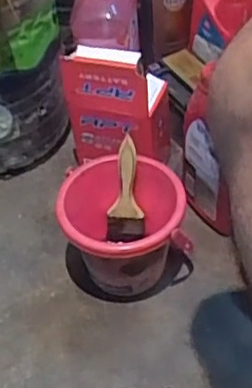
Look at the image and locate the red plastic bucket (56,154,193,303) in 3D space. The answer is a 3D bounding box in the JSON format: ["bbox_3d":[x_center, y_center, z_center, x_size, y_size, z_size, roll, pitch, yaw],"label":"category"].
[{"bbox_3d":[-0.001,0.050,0.781,0.148,0.139,0.145,-4,47,4],"label":"red plastic bucket"}]

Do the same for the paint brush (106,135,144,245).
[{"bbox_3d":[0.001,-0.001,0.803,0.046,0.160,0.011,3,36,2],"label":"paint brush"}]

